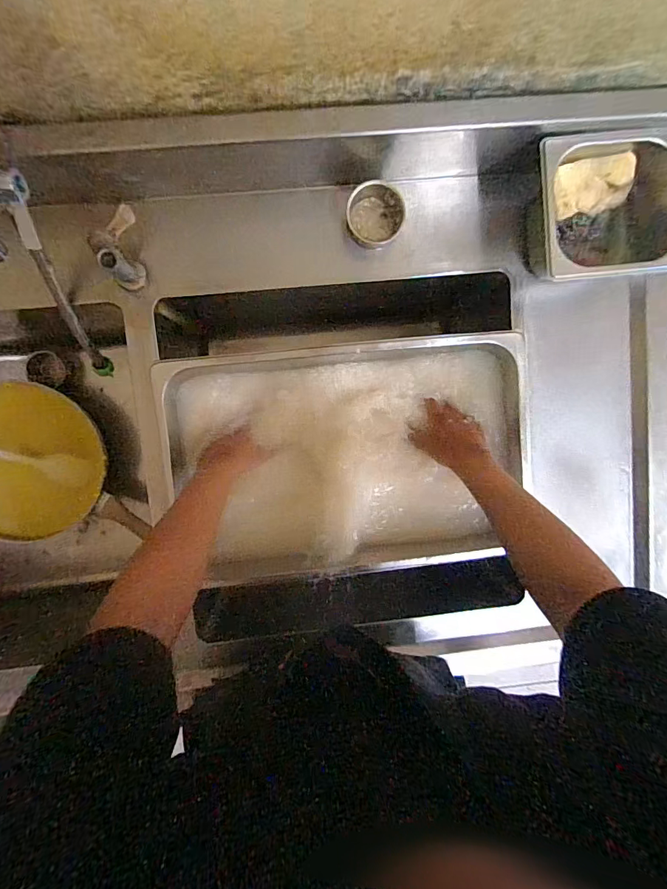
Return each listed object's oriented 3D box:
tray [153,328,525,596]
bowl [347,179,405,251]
[{"bbox_3d":[0.024,0.014,0.654,0.512,0.088,0.327,-6,97,-3],"label":"tray"},{"bbox_3d":[0.057,-0.301,0.558,0.079,0.043,0.070,-38,98,1],"label":"bowl"}]

